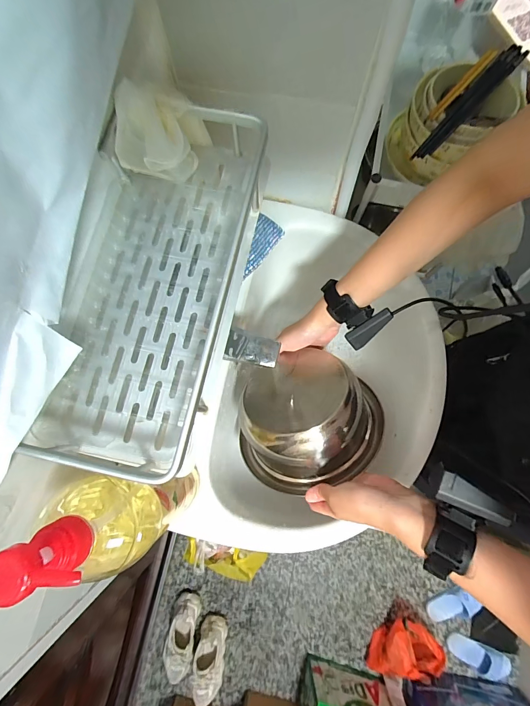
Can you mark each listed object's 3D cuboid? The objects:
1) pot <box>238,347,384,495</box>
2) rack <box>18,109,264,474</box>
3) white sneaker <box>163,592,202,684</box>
[{"bbox_3d":[0.067,0.090,0.452,0.200,0.100,0.172,-21,80,-3],"label":"pot"},{"bbox_3d":[-0.100,-0.067,0.281,0.149,0.047,0.317,12,80,3],"label":"rack"},{"bbox_3d":[-0.306,1.044,1.172,0.104,0.099,0.276,10,80,2],"label":"white sneaker"}]

